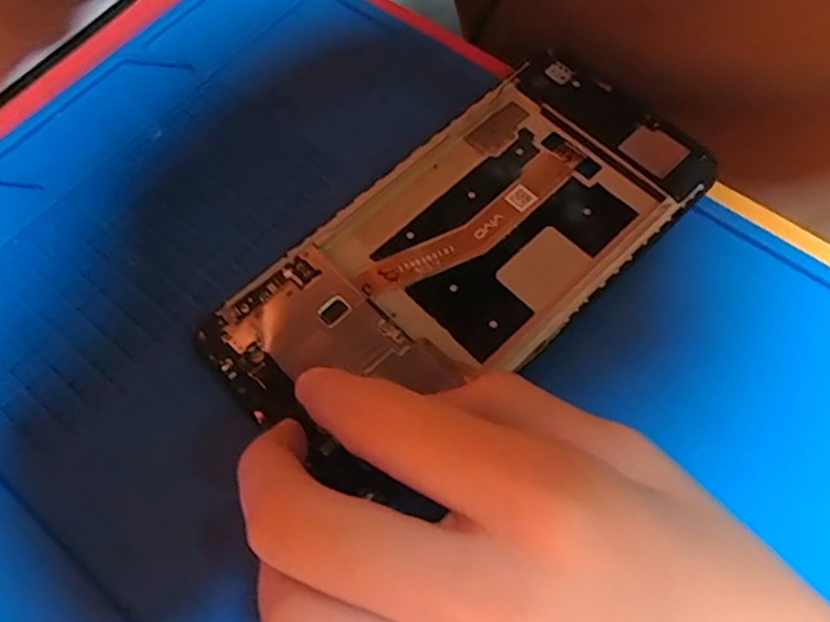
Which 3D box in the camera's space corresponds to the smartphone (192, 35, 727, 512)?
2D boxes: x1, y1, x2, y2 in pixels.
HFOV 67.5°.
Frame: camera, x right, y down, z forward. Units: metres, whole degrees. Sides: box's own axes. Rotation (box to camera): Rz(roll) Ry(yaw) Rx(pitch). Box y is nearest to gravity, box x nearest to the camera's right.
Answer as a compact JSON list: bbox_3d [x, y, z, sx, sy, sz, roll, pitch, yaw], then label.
[{"bbox_3d":[0.016,-0.017,0.178,0.147,0.007,0.076,-37,70,-14],"label":"smartphone"}]

